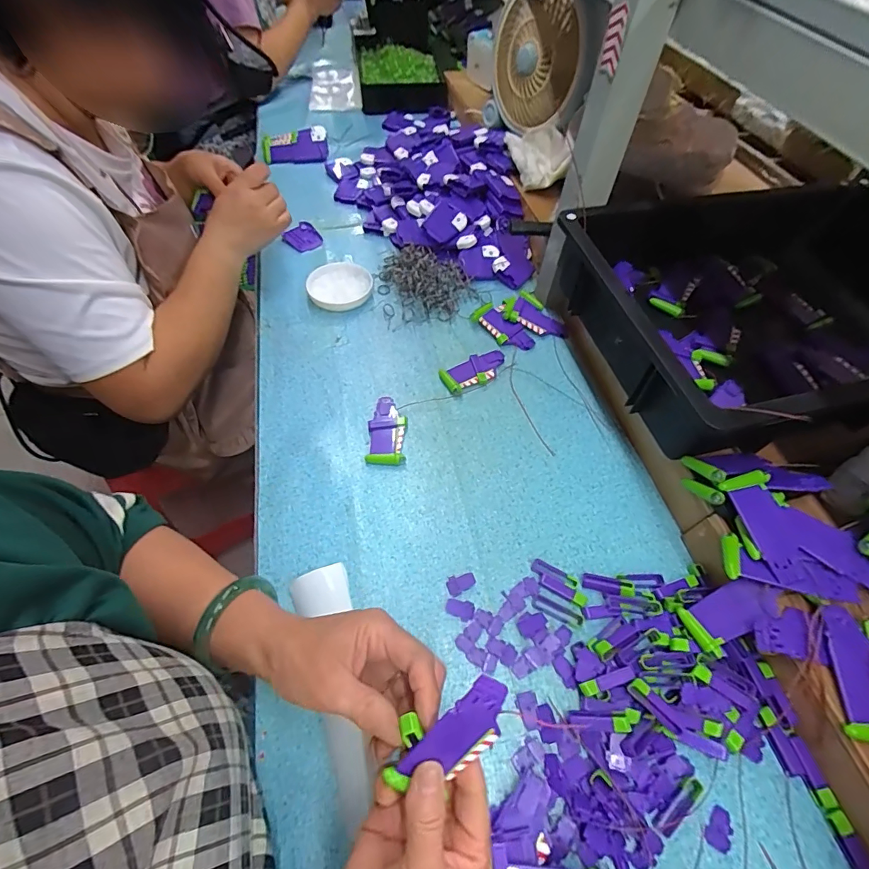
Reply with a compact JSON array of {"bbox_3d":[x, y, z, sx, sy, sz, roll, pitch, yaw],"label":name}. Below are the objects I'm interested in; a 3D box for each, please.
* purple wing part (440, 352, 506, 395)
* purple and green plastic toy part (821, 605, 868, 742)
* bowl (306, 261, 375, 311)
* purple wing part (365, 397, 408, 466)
[{"bbox_3d":[0.053,-0.080,0.563,0.091,0.010,0.040,-23,60,-17],"label":"purple wing part"},{"bbox_3d":[0.314,0.175,0.326,0.037,0.011,0.086,10,56,4],"label":"purple and green plastic toy part"},{"bbox_3d":[-0.137,-0.218,0.647,0.089,0.025,0.089,1,56,-2],"label":"bowl"},{"bbox_3d":[-0.054,-0.006,0.511,0.043,0.008,0.090,2,56,-1],"label":"purple wing part"}]

